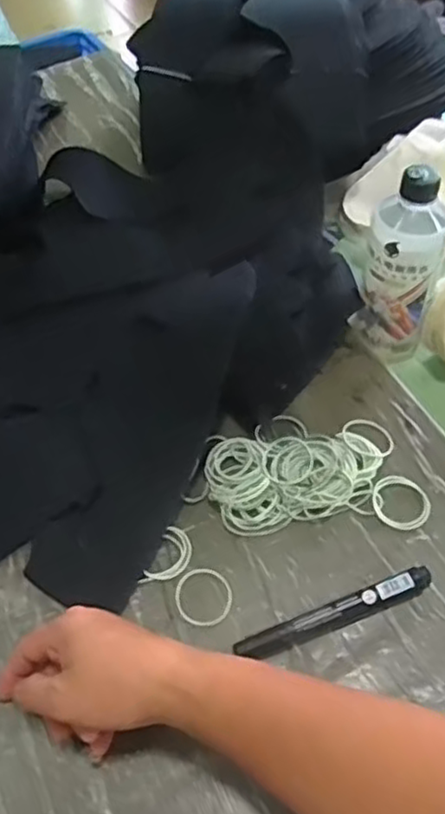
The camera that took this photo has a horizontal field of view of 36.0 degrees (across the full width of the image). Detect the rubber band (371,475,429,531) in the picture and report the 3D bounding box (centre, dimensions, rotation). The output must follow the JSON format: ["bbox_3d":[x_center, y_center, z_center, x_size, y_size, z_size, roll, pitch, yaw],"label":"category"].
[{"bbox_3d":[0.135,0.071,0.519,0.041,0.004,0.045,-1,52,2],"label":"rubber band"}]

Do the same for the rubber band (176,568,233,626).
[{"bbox_3d":[-0.013,0.136,0.491,0.040,0.004,0.043,-1,52,2],"label":"rubber band"}]

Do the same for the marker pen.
[{"bbox_3d":[0.077,0.142,0.469,0.140,0.018,0.018,-17,53,-10],"label":"marker pen"}]

